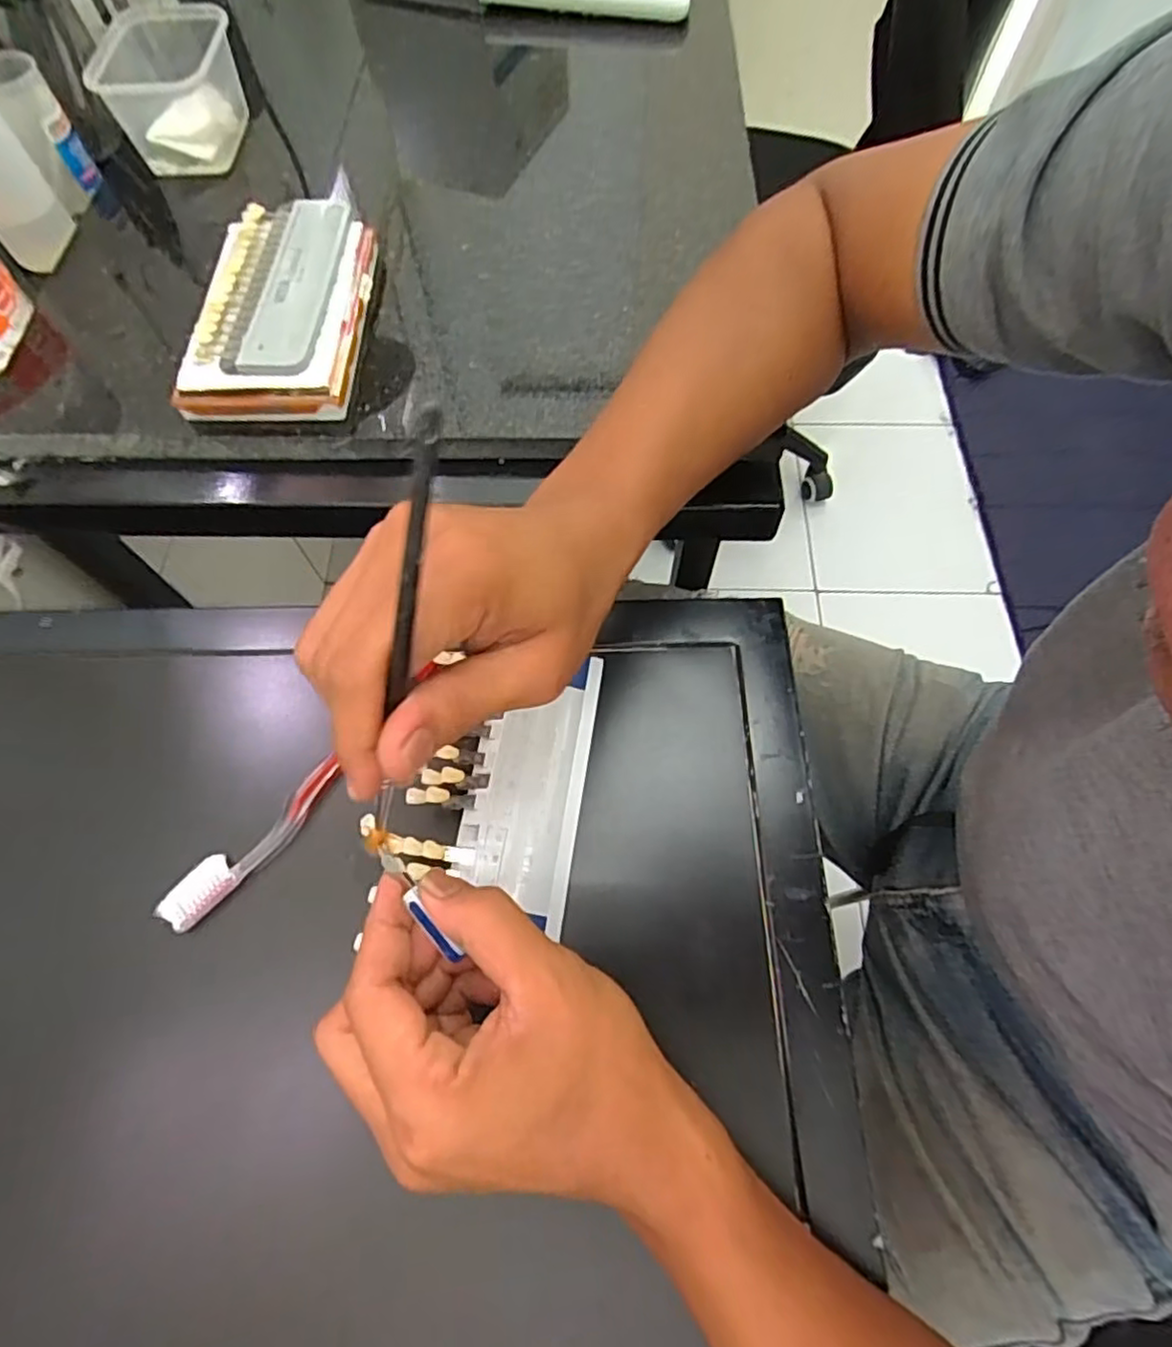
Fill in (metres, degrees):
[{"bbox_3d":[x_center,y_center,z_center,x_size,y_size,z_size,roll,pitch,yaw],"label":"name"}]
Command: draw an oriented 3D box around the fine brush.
[{"bbox_3d":[-0.060,0.004,0.212,0.007,0.182,0.011,30,42,10],"label":"fine brush"}]

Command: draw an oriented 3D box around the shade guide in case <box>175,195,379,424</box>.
[{"bbox_3d":[-0.181,-0.222,0.404,0.090,0.031,0.162,1,66,1],"label":"shade guide in case"}]

